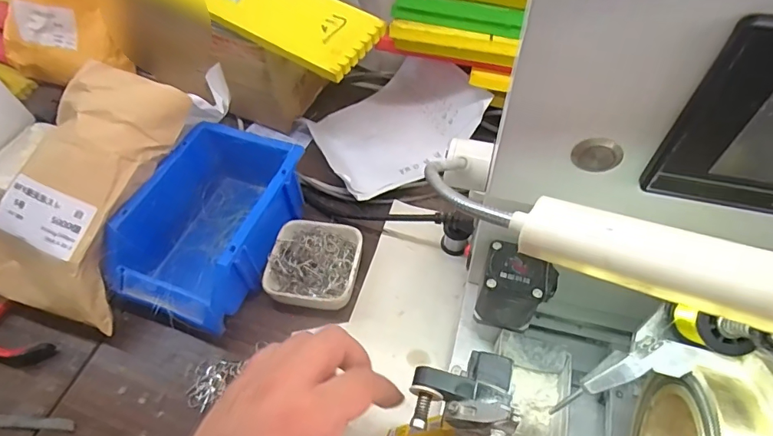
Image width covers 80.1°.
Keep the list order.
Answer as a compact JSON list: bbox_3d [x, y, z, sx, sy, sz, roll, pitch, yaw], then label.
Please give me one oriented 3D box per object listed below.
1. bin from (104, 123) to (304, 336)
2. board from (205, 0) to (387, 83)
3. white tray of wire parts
[{"bbox_3d":[-0.165,0.006,0.442,0.123,0.078,0.180,17,59,15],"label":"bin"},{"bbox_3d":[-0.166,-0.238,0.483,0.350,0.018,0.083,31,69,17],"label":"board"},{"bbox_3d":[-0.067,0.044,0.438,0.080,0.029,0.087,8,57,10],"label":"white tray of wire parts"}]

